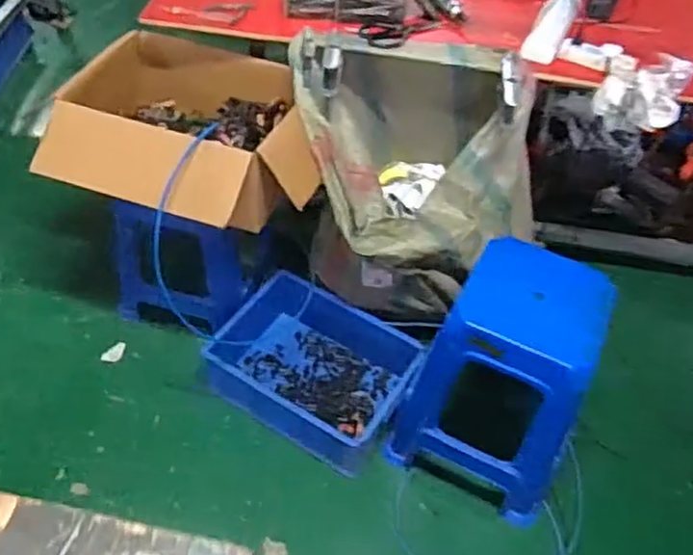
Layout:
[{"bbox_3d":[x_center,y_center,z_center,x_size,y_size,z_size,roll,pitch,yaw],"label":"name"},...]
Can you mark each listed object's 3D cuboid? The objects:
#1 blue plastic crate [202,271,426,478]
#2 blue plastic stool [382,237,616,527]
[{"bbox_3d":[-0.089,0.239,1.866,0.500,0.149,0.390,25,51,16],"label":"blue plastic crate"},{"bbox_3d":[0.374,0.245,1.657,0.397,0.555,0.346,24,51,15],"label":"blue plastic stool"}]

